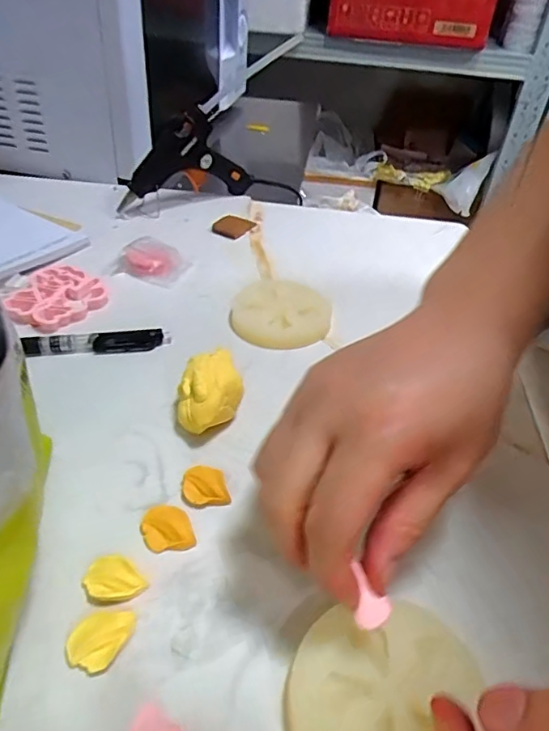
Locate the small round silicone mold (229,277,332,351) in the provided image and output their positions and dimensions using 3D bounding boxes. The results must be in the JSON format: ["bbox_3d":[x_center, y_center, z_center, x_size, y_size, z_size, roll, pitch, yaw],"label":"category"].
[{"bbox_3d":[0.005,-0.043,0.429,0.077,0.014,0.080,4,40,-3],"label":"small round silicone mold"}]

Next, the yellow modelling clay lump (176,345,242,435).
[{"bbox_3d":[-0.041,0.019,0.338,0.038,0.034,0.052,1,41,-7],"label":"yellow modelling clay lump"}]

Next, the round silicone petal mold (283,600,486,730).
[{"bbox_3d":[0.046,0.143,0.221,0.079,0.017,0.078,4,40,-3],"label":"round silicone petal mold"}]

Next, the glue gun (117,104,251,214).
[{"bbox_3d":[-0.089,-0.205,0.541,0.138,0.094,0.025,-24,49,-31],"label":"glue gun"}]

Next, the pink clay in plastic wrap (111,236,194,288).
[{"bbox_3d":[-0.103,-0.092,0.461,0.054,0.018,0.045,16,41,11],"label":"pink clay in plastic wrap"}]

